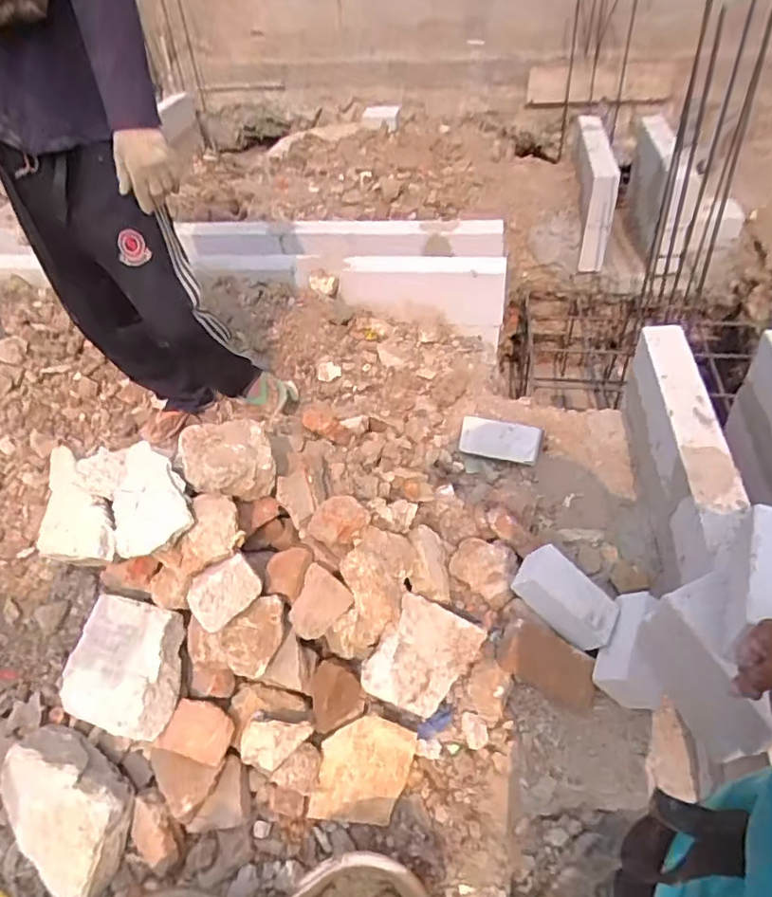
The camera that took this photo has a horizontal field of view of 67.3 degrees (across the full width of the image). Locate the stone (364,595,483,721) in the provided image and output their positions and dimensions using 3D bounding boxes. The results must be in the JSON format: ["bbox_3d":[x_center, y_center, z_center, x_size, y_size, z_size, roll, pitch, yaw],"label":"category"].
[{"bbox_3d":[0.077,0.405,1.123,0.207,0.067,0.199,29,69,-15],"label":"stone"}]

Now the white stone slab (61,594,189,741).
[{"bbox_3d":[-0.439,0.364,0.978,0.189,0.060,0.204,10,63,4],"label":"white stone slab"}]

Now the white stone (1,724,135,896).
[{"bbox_3d":[-0.517,0.585,0.949,0.152,0.102,0.263,-45,92,-5],"label":"white stone"}]

